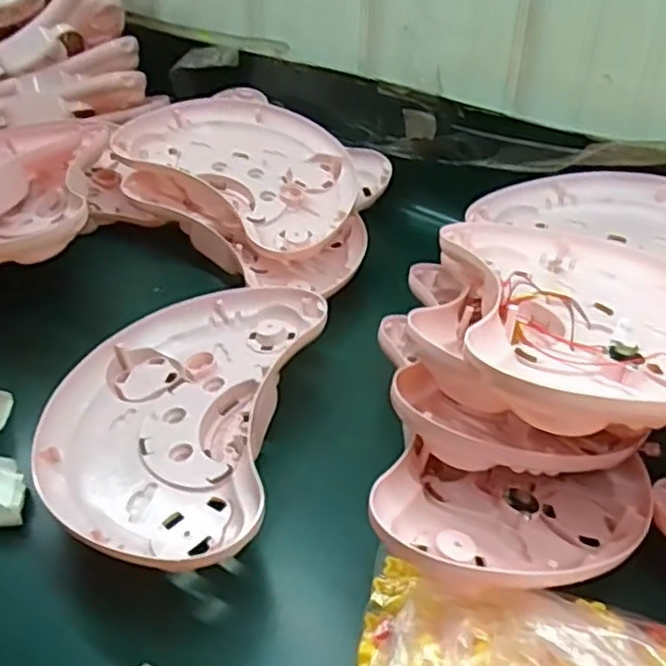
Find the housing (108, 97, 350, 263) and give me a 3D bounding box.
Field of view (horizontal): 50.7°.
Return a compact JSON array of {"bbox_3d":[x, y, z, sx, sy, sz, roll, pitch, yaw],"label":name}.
[{"bbox_3d":[-0.109,-0.227,0.940,0.328,0.085,0.211,26,44,30],"label":"housing"}]

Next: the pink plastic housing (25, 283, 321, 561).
[{"bbox_3d":[-0.141,0.069,0.646,0.224,0.065,0.338,7,37,8],"label":"pink plastic housing"}]

